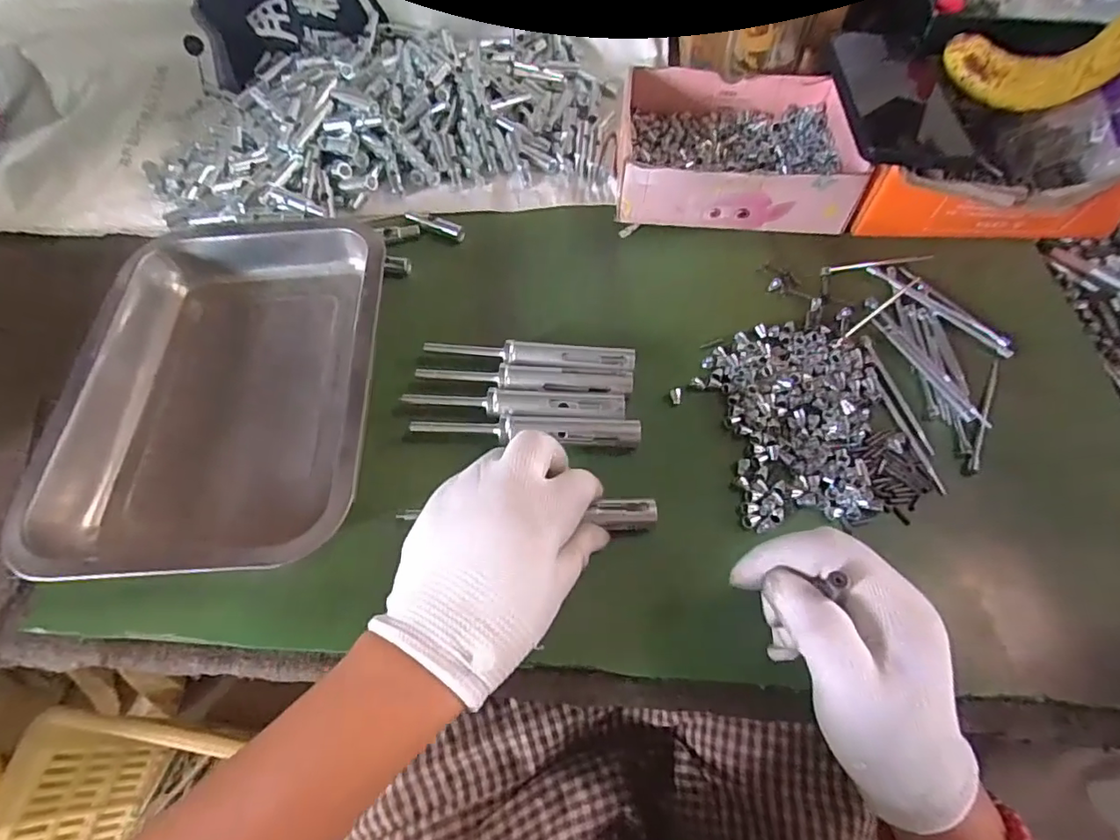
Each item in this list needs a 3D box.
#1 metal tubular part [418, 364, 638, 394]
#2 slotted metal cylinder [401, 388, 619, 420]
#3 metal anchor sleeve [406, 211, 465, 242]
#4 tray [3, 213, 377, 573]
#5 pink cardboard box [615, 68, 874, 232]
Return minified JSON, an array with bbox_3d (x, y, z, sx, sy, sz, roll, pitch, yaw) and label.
[{"bbox_3d":[-0.023,-0.025,0.368,0.139,0.017,0.017,2,62,2],"label":"metal tubular part"},{"bbox_3d":[-0.029,-0.009,0.358,0.138,0.019,0.018,1,61,2],"label":"slotted metal cylinder"},{"bbox_3d":[-0.098,-0.154,0.439,0.051,0.008,0.013,24,64,13],"label":"metal anchor sleeve"},{"bbox_3d":[-0.212,-0.024,0.356,0.187,0.039,0.244,-4,61,-1],"label":"tray"},{"bbox_3d":[0.137,-0.217,0.442,0.174,0.054,0.146,5,62,4],"label":"pink cardboard box"}]

